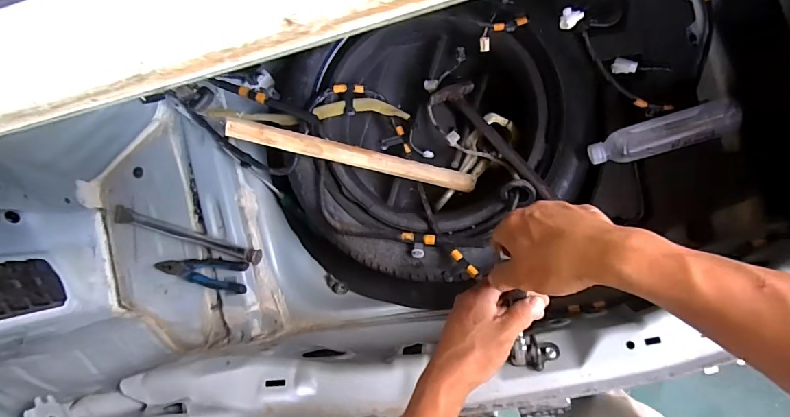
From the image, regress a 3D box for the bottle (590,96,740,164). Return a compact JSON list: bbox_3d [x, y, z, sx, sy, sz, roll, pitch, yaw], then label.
[{"bbox_3d":[0.410,-0.112,0.653,0.222,0.052,0.058,-17,86,7],"label":"bottle"}]

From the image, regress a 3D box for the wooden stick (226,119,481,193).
[{"bbox_3d":[-0.069,-0.089,0.721,0.425,0.019,0.034,13,90,-8],"label":"wooden stick"}]

